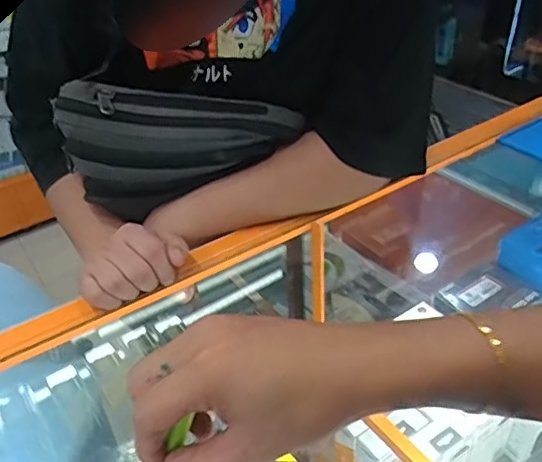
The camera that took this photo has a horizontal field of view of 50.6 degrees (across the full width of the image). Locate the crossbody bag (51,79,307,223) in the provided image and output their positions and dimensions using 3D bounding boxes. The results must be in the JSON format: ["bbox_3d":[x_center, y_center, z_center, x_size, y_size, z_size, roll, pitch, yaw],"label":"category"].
[{"bbox_3d":[-0.103,-0.100,0.655,0.271,0.136,0.068,-3,35,2],"label":"crossbody bag"}]

